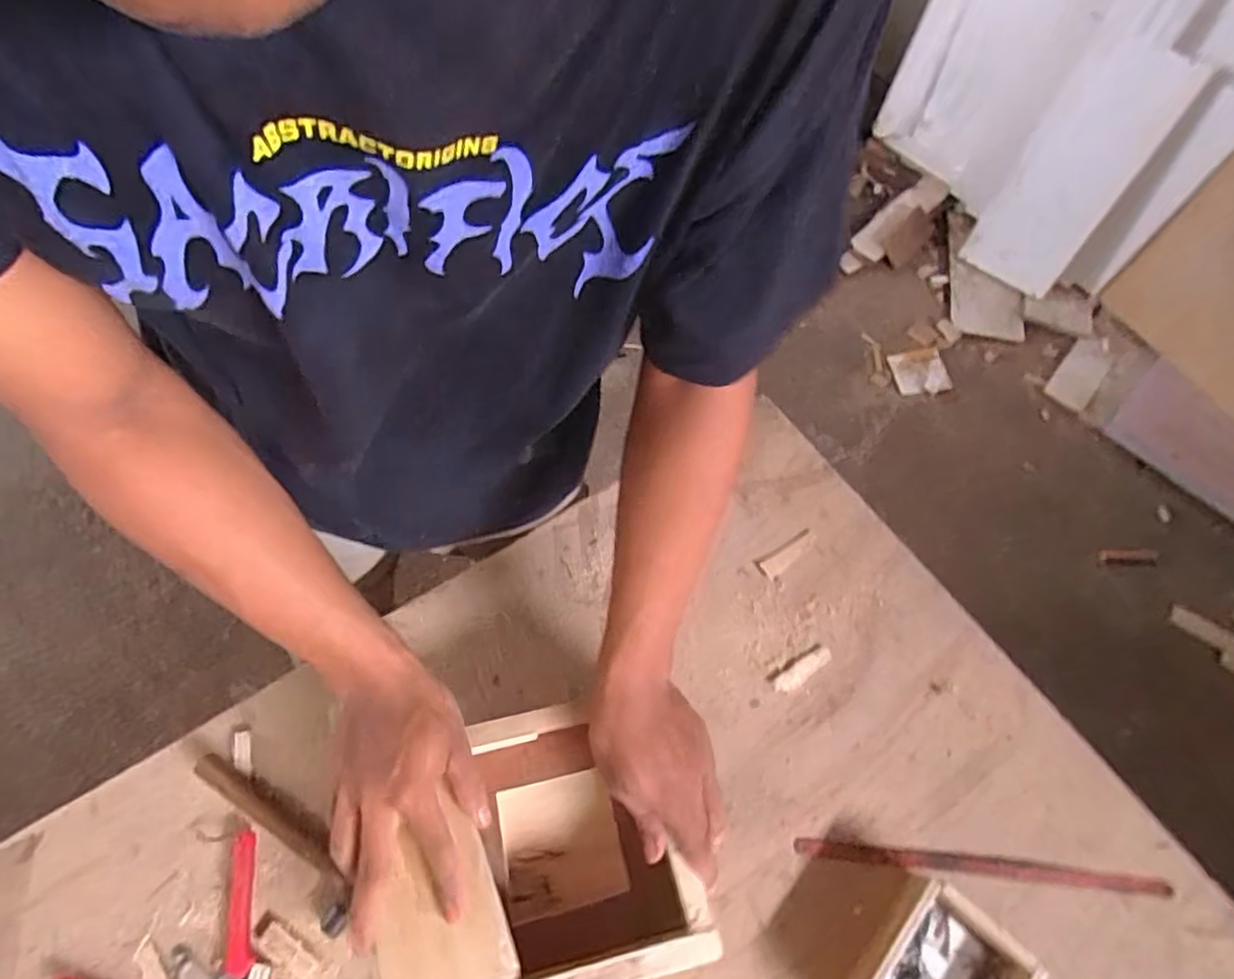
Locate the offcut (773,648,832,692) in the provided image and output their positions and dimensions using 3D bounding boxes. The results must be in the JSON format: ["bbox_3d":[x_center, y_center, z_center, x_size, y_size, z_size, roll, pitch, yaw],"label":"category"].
[{"bbox_3d":[0.175,0.170,0.619,0.063,0.004,0.018,-30,67,-15],"label":"offcut"}]

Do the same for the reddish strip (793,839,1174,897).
[{"bbox_3d":[0.302,0.313,0.545,0.299,0.013,0.014,6,62,2],"label":"reddish strip"}]

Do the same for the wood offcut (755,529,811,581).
[{"bbox_3d":[0.174,0.065,0.672,0.067,0.004,0.022,-33,67,-16],"label":"wood offcut"}]

